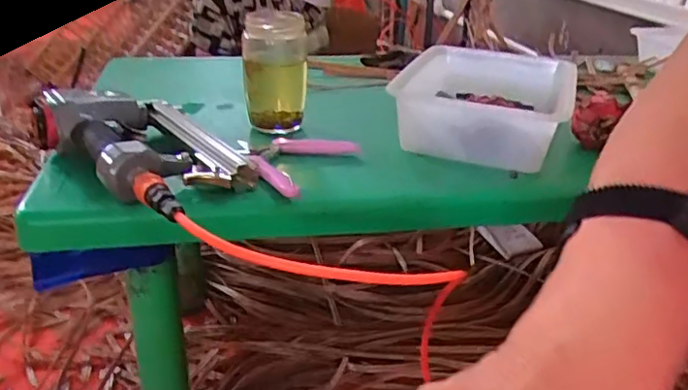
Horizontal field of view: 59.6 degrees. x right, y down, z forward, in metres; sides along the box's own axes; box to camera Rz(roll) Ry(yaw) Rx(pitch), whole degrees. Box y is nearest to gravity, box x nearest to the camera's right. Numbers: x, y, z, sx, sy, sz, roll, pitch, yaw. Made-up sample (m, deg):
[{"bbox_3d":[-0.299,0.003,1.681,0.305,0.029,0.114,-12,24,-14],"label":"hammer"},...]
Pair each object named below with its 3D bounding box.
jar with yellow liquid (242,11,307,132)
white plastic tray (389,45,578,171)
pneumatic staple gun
[{"bbox_3d":[-0.085,-0.156,0.752,0.078,0.136,0.072,0,27,-4],"label":"jar with yellow liquid"},{"bbox_3d":[0.193,-0.137,0.818,0.222,0.078,0.334,9,27,10],"label":"white plastic tray"},{"bbox_3d":[-0.193,-0.059,0.622,0.257,0.053,0.154,24,33,36],"label":"pneumatic staple gun"}]

